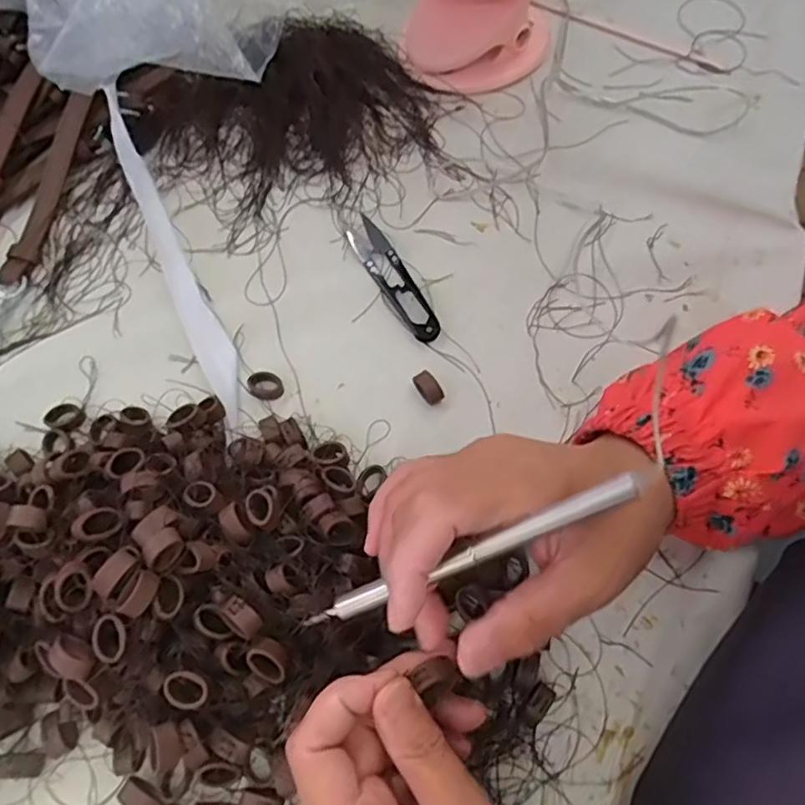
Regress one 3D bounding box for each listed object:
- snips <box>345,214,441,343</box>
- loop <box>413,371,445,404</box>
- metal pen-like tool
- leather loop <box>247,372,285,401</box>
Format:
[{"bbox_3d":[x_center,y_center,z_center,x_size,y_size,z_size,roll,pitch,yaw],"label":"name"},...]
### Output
[{"bbox_3d":[-0.006,-0.081,0.406,0.023,0.010,0.097,-27,69,-11],"label":"snips"},{"bbox_3d":[0.015,-0.009,0.374,0.011,0.013,0.020,-28,69,-12],"label":"loop"},{"bbox_3d":[0.024,0.058,0.232,0.138,0.005,0.009,-26,67,15],"label":"metal pen-like tool"},{"bbox_3d":[-0.083,-0.010,0.377,0.022,0.008,0.015,18,68,8],"label":"leather loop"}]

